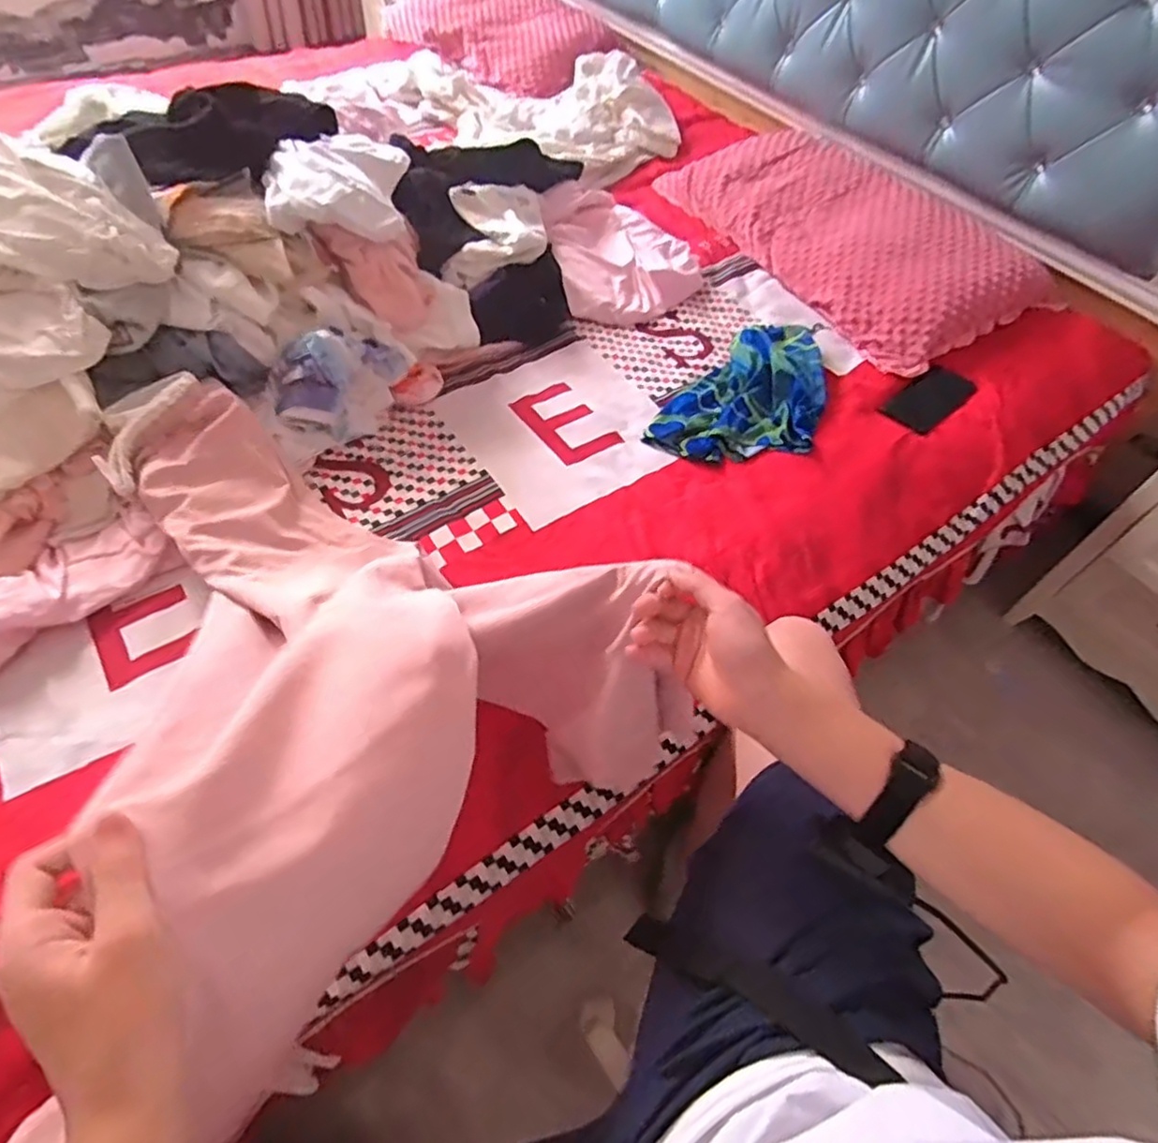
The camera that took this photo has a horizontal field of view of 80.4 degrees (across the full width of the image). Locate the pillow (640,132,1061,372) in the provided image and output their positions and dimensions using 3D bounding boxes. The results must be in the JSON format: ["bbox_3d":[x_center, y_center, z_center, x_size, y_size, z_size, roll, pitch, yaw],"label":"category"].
[{"bbox_3d":[0.504,-0.652,1.278,0.399,0.091,0.697,-19,58,-17],"label":"pillow"}]

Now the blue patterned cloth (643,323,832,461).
[{"bbox_3d":[0.276,-0.278,1.050,0.216,0.041,0.344,29,57,15],"label":"blue patterned cloth"}]

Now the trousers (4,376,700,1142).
[{"bbox_3d":[-0.305,0.011,0.618,0.495,0.323,0.648,-35,64,-25],"label":"trousers"}]

